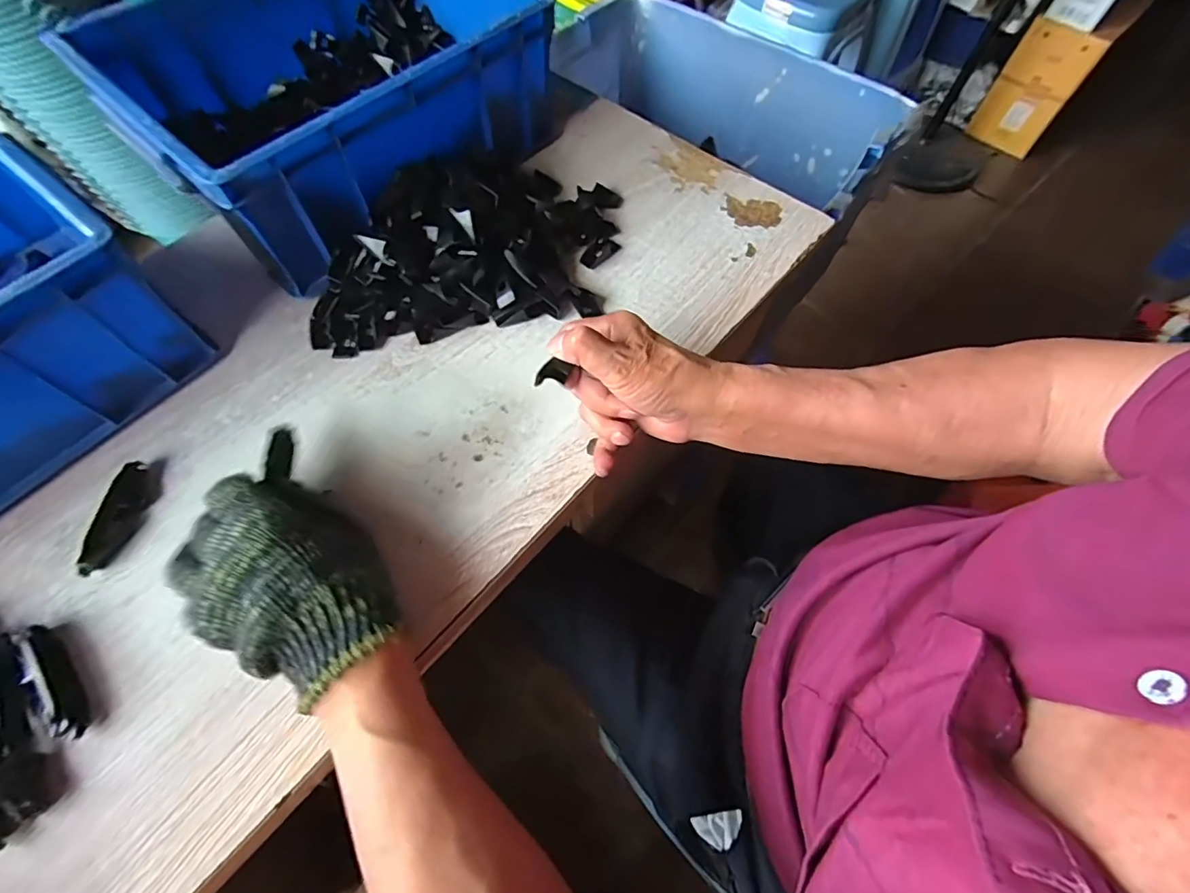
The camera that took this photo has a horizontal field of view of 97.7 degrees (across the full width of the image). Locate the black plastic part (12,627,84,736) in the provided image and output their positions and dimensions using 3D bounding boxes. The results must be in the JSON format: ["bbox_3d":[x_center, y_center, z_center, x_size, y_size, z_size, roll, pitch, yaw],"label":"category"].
[{"bbox_3d":[-0.337,0.146,0.320,0.013,0.017,0.079,-38,70,-18],"label":"black plastic part"}]

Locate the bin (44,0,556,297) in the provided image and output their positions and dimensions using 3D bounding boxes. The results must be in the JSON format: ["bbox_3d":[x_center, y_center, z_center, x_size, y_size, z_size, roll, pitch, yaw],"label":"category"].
[{"bbox_3d":[-0.244,-0.335,0.495,0.259,0.125,0.324,40,69,17],"label":"bin"}]

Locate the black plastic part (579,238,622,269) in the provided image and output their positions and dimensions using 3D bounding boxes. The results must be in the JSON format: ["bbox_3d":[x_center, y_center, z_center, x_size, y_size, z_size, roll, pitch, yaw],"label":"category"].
[{"bbox_3d":[0.004,-0.183,0.493,0.021,0.006,0.041,34,67,15],"label":"black plastic part"}]

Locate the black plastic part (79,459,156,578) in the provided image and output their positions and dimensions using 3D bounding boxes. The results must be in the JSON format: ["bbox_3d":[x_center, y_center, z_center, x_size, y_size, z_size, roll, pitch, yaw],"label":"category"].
[{"bbox_3d":[-0.335,0.048,0.367,0.023,0.017,0.081,4,63,1],"label":"black plastic part"}]

